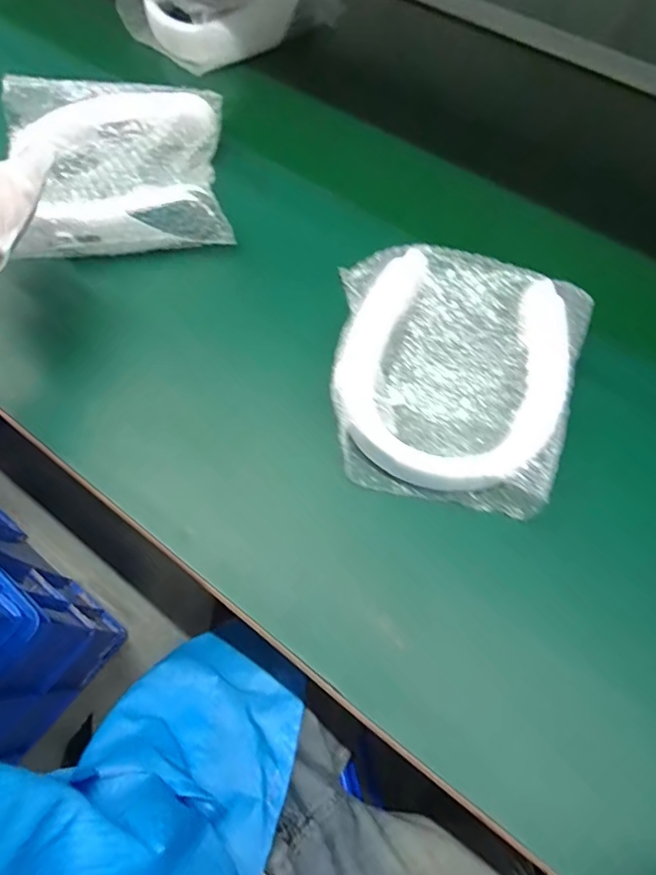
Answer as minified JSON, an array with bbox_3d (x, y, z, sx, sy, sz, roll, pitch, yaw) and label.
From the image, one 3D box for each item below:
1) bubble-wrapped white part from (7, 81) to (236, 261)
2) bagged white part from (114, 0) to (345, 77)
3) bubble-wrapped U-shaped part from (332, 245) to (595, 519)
[{"bbox_3d":[-0.217,-0.282,0.514,0.207,0.069,0.188,-10,65,-4],"label":"bubble-wrapped white part"},{"bbox_3d":[-0.149,-0.628,0.706,0.232,0.073,0.213,-39,70,-16],"label":"bagged white part"},{"bbox_3d":[0.107,-0.057,0.434,0.199,0.056,0.217,11,65,6],"label":"bubble-wrapped U-shaped part"}]

